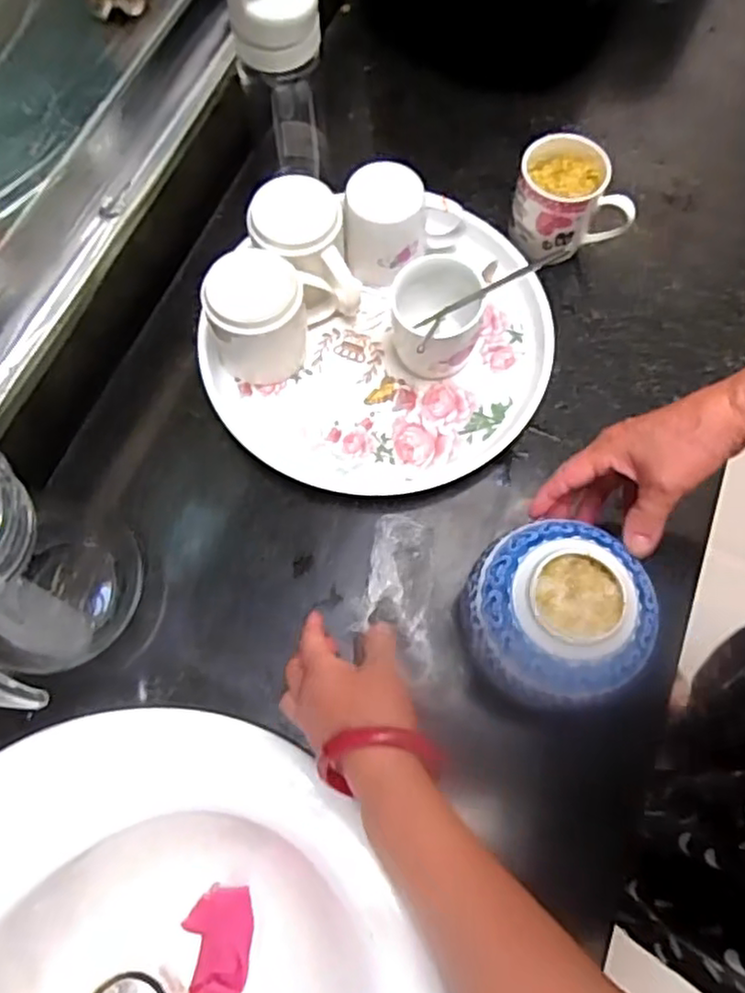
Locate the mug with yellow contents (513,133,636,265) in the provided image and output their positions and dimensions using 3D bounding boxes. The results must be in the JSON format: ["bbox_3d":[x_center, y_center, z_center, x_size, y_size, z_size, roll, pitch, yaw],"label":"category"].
[{"bbox_3d":[0.185,-0.272,0.632,0.104,0.086,0.076,10,70,3],"label":"mug with yellow contents"}]

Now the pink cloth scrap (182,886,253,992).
[{"bbox_3d":[-0.124,0.374,0.553,0.060,0.004,0.096,-14,77,11],"label":"pink cloth scrap"}]

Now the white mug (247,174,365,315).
[{"bbox_3d":[-0.058,-0.214,0.605,0.082,0.099,0.098,-27,72,-9],"label":"white mug"}]

